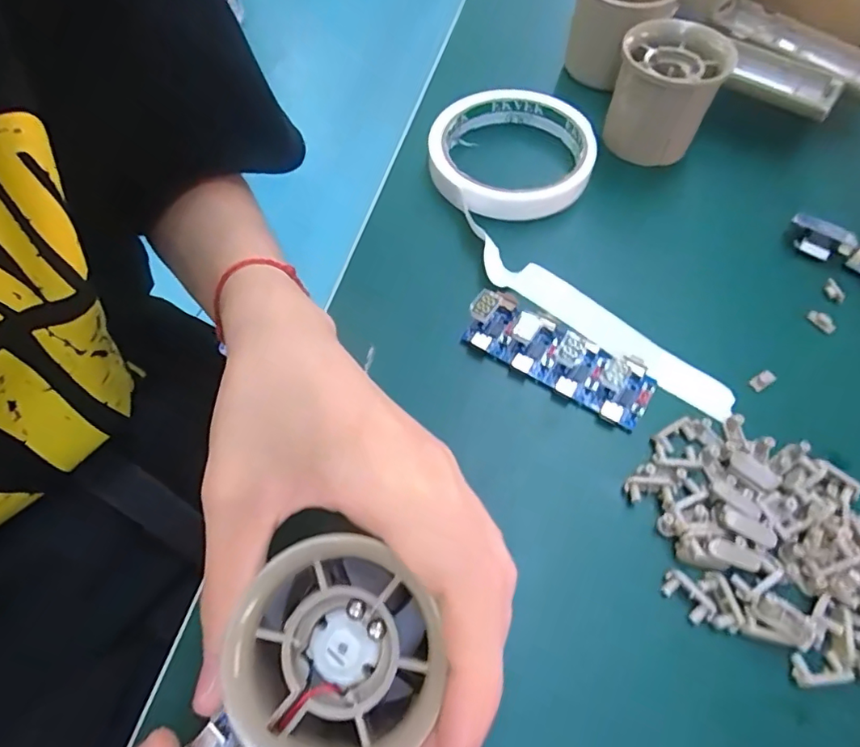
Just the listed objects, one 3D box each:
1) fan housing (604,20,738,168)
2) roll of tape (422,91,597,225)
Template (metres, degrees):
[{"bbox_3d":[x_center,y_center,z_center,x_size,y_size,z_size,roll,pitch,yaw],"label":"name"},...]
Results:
[{"bbox_3d":[0.128,-0.154,0.290,0.052,0.048,0.058,30,66,15],"label":"fan housing"},{"bbox_3d":[0.047,-0.126,0.298,0.088,0.020,0.092,0,62,0],"label":"roll of tape"}]

